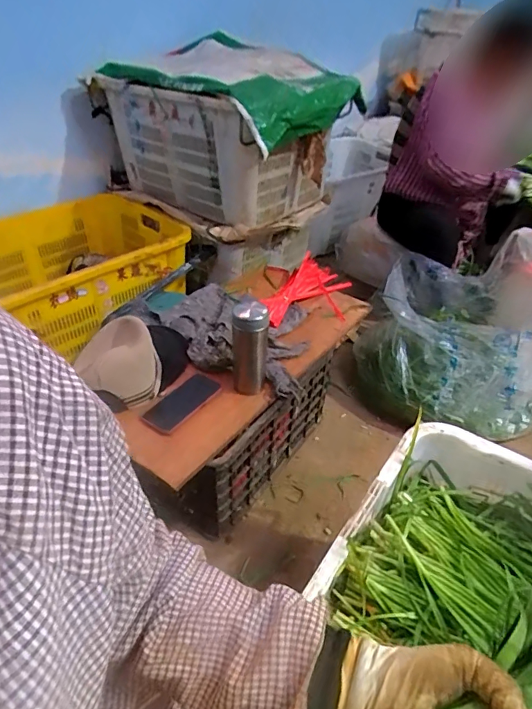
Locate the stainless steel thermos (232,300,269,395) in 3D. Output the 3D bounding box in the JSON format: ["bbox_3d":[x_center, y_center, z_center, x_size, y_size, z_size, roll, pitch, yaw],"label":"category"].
[{"bbox_3d":[-0.032,-0.010,0.904,0.070,0.199,0.069,1,38,-2],"label":"stainless steel thermos"}]

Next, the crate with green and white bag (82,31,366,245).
[{"bbox_3d":[-0.116,-0.684,1.488,0.729,0.455,0.525,30,46,31],"label":"crate with green and white bag"}]

